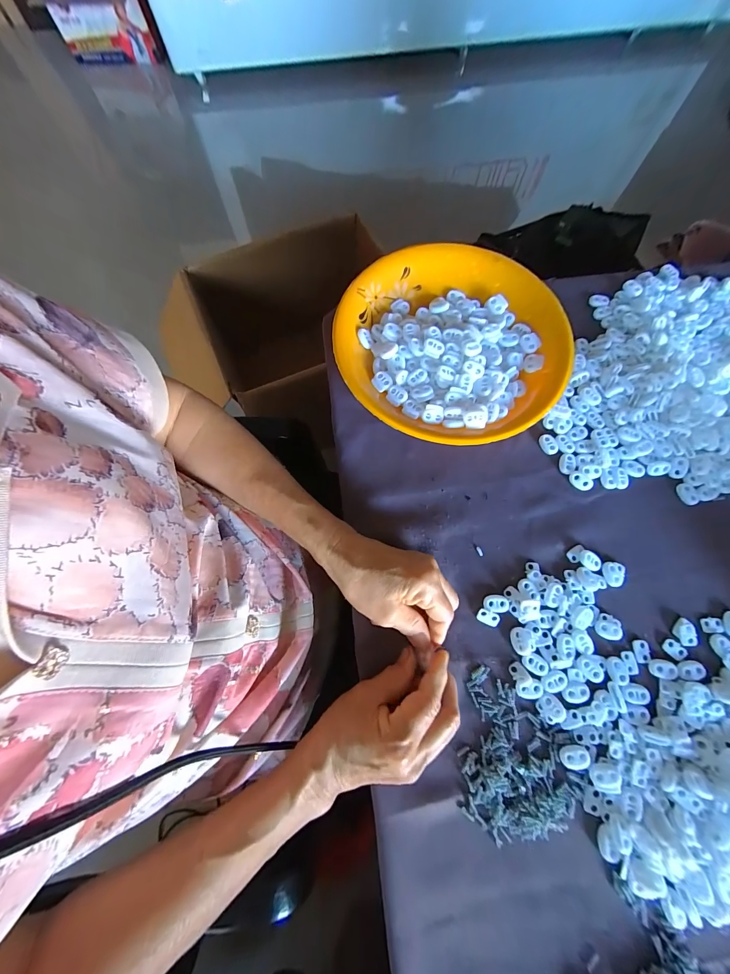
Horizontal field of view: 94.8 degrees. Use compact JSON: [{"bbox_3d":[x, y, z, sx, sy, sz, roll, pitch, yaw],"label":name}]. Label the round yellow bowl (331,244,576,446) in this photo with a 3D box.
[{"bbox_3d":[0.091,-0.151,0.359,0.227,0.034,0.234,0,75,-1],"label":"round yellow bowl"}]

